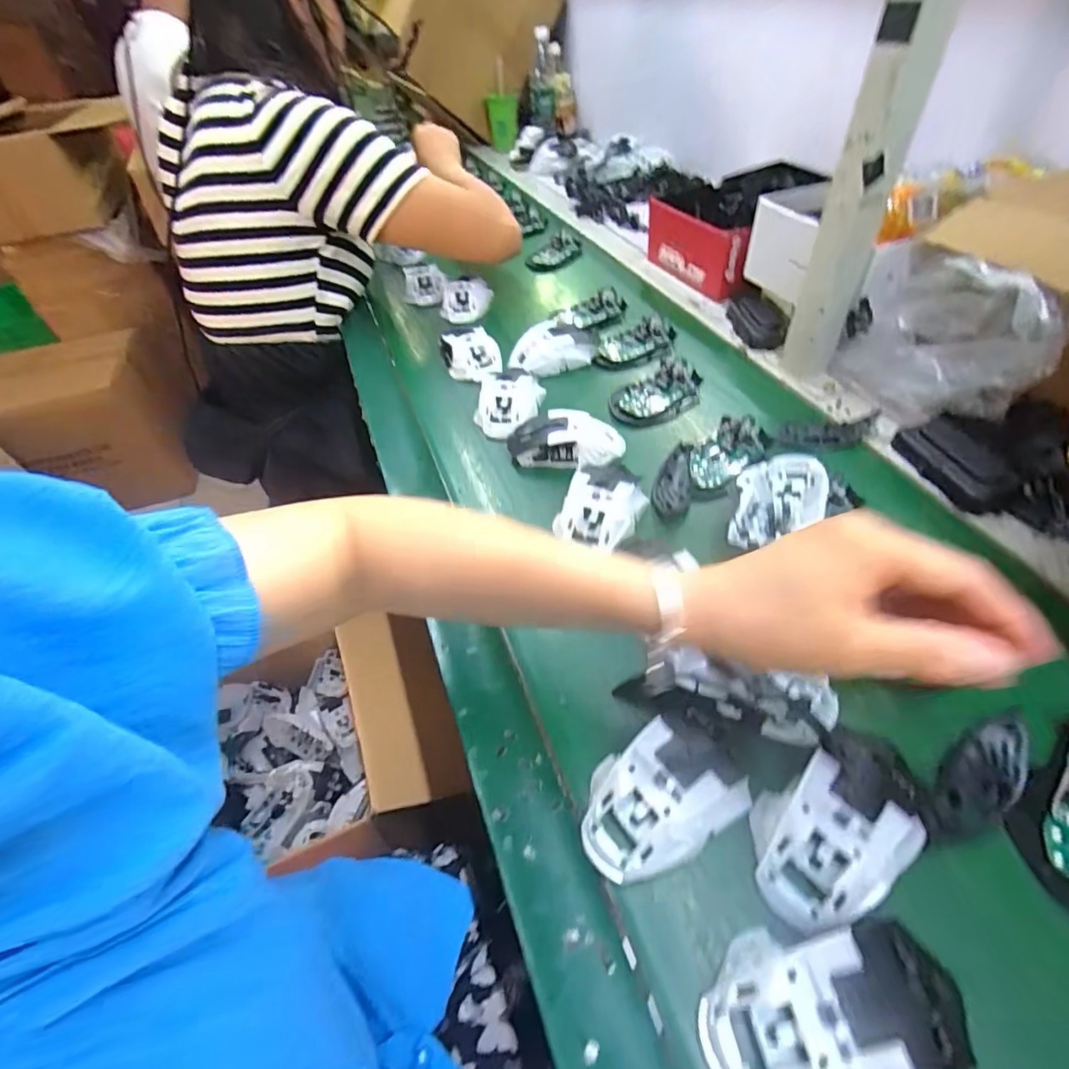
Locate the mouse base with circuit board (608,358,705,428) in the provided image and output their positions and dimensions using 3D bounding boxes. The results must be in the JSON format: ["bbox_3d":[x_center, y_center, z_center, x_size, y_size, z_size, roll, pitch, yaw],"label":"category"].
[{"bbox_3d":[0.142,-0.159,0.588,0.110,0.031,0.066,-27,57,-20],"label":"mouse base with circuit board"}]

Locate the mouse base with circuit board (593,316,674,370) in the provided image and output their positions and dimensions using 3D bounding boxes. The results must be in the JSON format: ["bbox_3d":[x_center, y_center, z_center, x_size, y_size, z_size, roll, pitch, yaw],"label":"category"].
[{"bbox_3d":[0.131,-0.242,0.661,0.119,0.019,0.060,-30,59,-22],"label":"mouse base with circuit board"}]

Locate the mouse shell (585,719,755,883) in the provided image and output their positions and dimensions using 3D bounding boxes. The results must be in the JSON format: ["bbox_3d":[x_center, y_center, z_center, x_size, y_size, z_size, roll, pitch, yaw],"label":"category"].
[{"bbox_3d":[0.071,0.153,0.306,0.092,0.036,0.063,-23,56,-17],"label":"mouse shell"}]

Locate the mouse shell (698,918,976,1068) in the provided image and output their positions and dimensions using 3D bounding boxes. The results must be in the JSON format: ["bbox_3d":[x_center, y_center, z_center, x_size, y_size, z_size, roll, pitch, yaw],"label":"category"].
[{"bbox_3d":[0.136,0.221,0.240,0.111,0.036,0.064,-2,52,-3],"label":"mouse shell"}]

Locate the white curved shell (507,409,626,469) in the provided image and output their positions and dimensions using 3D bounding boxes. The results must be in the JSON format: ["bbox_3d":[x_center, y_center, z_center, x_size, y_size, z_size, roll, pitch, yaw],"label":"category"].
[{"bbox_3d":[0.032,-0.099,0.529,0.112,0.032,0.051,3,52,1],"label":"white curved shell"}]

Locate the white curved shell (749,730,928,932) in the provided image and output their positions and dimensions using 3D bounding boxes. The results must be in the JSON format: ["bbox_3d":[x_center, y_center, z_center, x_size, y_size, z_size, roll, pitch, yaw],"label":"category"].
[{"bbox_3d":[0.173,0.161,0.288,0.113,0.036,0.073,-27,54,-18],"label":"white curved shell"}]

